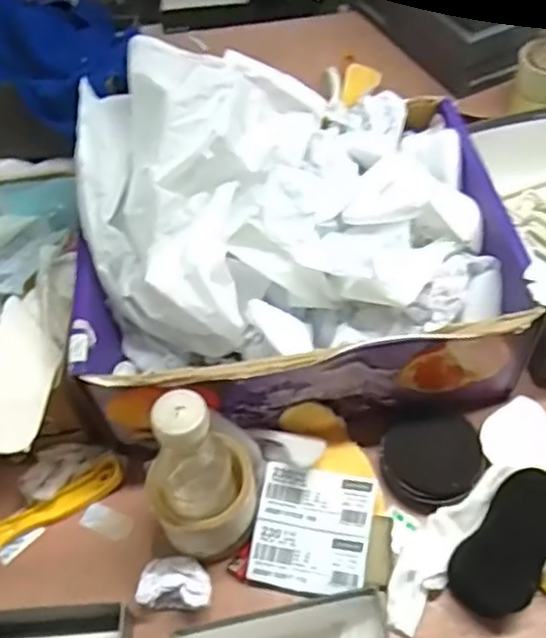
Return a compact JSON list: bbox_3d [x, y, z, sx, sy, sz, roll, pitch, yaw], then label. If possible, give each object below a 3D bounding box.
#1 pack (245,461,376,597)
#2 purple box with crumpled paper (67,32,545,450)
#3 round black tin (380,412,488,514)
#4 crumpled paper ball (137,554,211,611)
[{"bbox_3d":[0.035,0.182,0.592,0.097,0.013,0.102,8,71,11],"label":"pack"},{"bbox_3d":[0.015,-0.087,0.632,0.386,0.227,0.288,-9,53,-2],"label":"purple box with crumpled paper"},{"bbox_3d":[0.147,0.131,0.628,0.090,0.023,0.086,-3,53,3],"label":"round black tin"},{"bbox_3d":[-0.081,0.226,0.583,0.059,0.035,0.043,1,54,6],"label":"crumpled paper ball"}]

